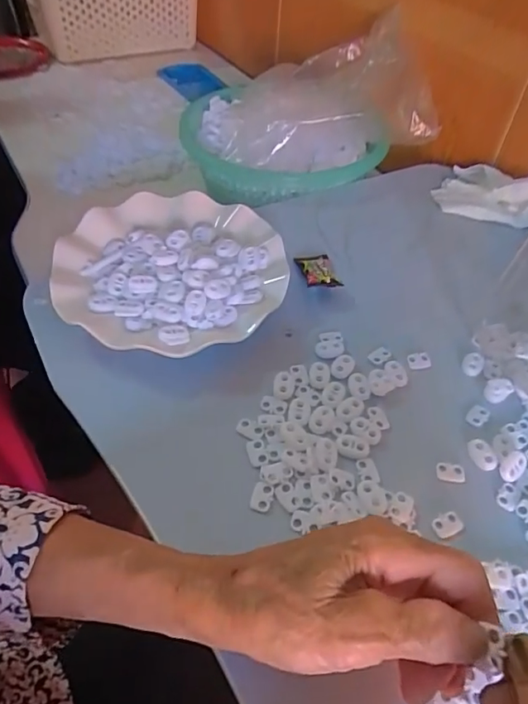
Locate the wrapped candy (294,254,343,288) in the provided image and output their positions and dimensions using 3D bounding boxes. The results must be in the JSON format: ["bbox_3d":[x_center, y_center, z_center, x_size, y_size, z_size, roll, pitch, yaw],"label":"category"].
[{"bbox_3d":[0.047,-0.071,0.428,0.029,0.011,0.046,-9,49,-11],"label":"wrapped candy"}]

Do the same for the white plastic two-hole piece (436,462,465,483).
[{"bbox_3d":[0.122,0.078,0.326,0.018,0.004,0.012,5,48,2],"label":"white plastic two-hole piece"}]

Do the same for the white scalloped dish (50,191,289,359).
[{"bbox_3d":[-0.073,-0.066,0.408,0.174,0.029,0.177,1,48,-1],"label":"white scalloped dish"}]

